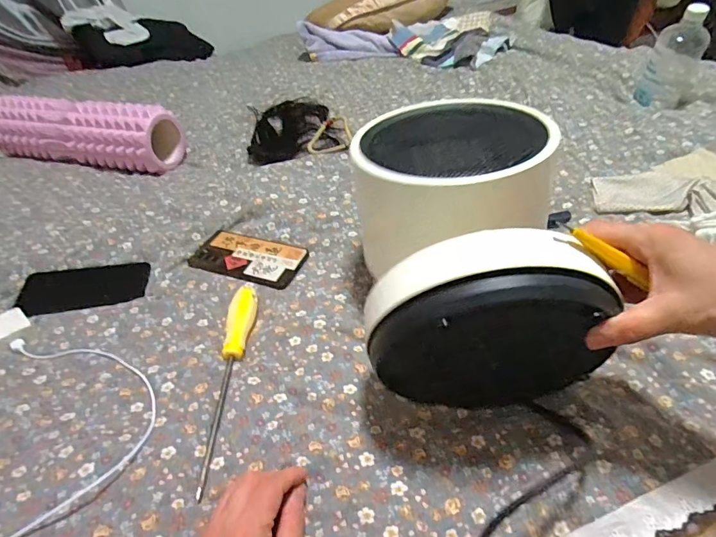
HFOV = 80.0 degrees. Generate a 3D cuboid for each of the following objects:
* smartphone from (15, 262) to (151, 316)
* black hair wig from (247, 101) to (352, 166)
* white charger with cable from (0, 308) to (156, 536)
[{"bbox_3d":[-0.365,0.025,0.576,0.154,0.012,0.072,-7,51,-14],"label":"smartphone"},{"bbox_3d":[-0.133,-0.286,0.877,0.179,0.039,0.229,-10,40,-4],"label":"black hair wig"},{"bbox_3d":[-0.305,0.120,0.424,0.185,0.024,0.301,-19,42,-13],"label":"white charger with cable"}]

